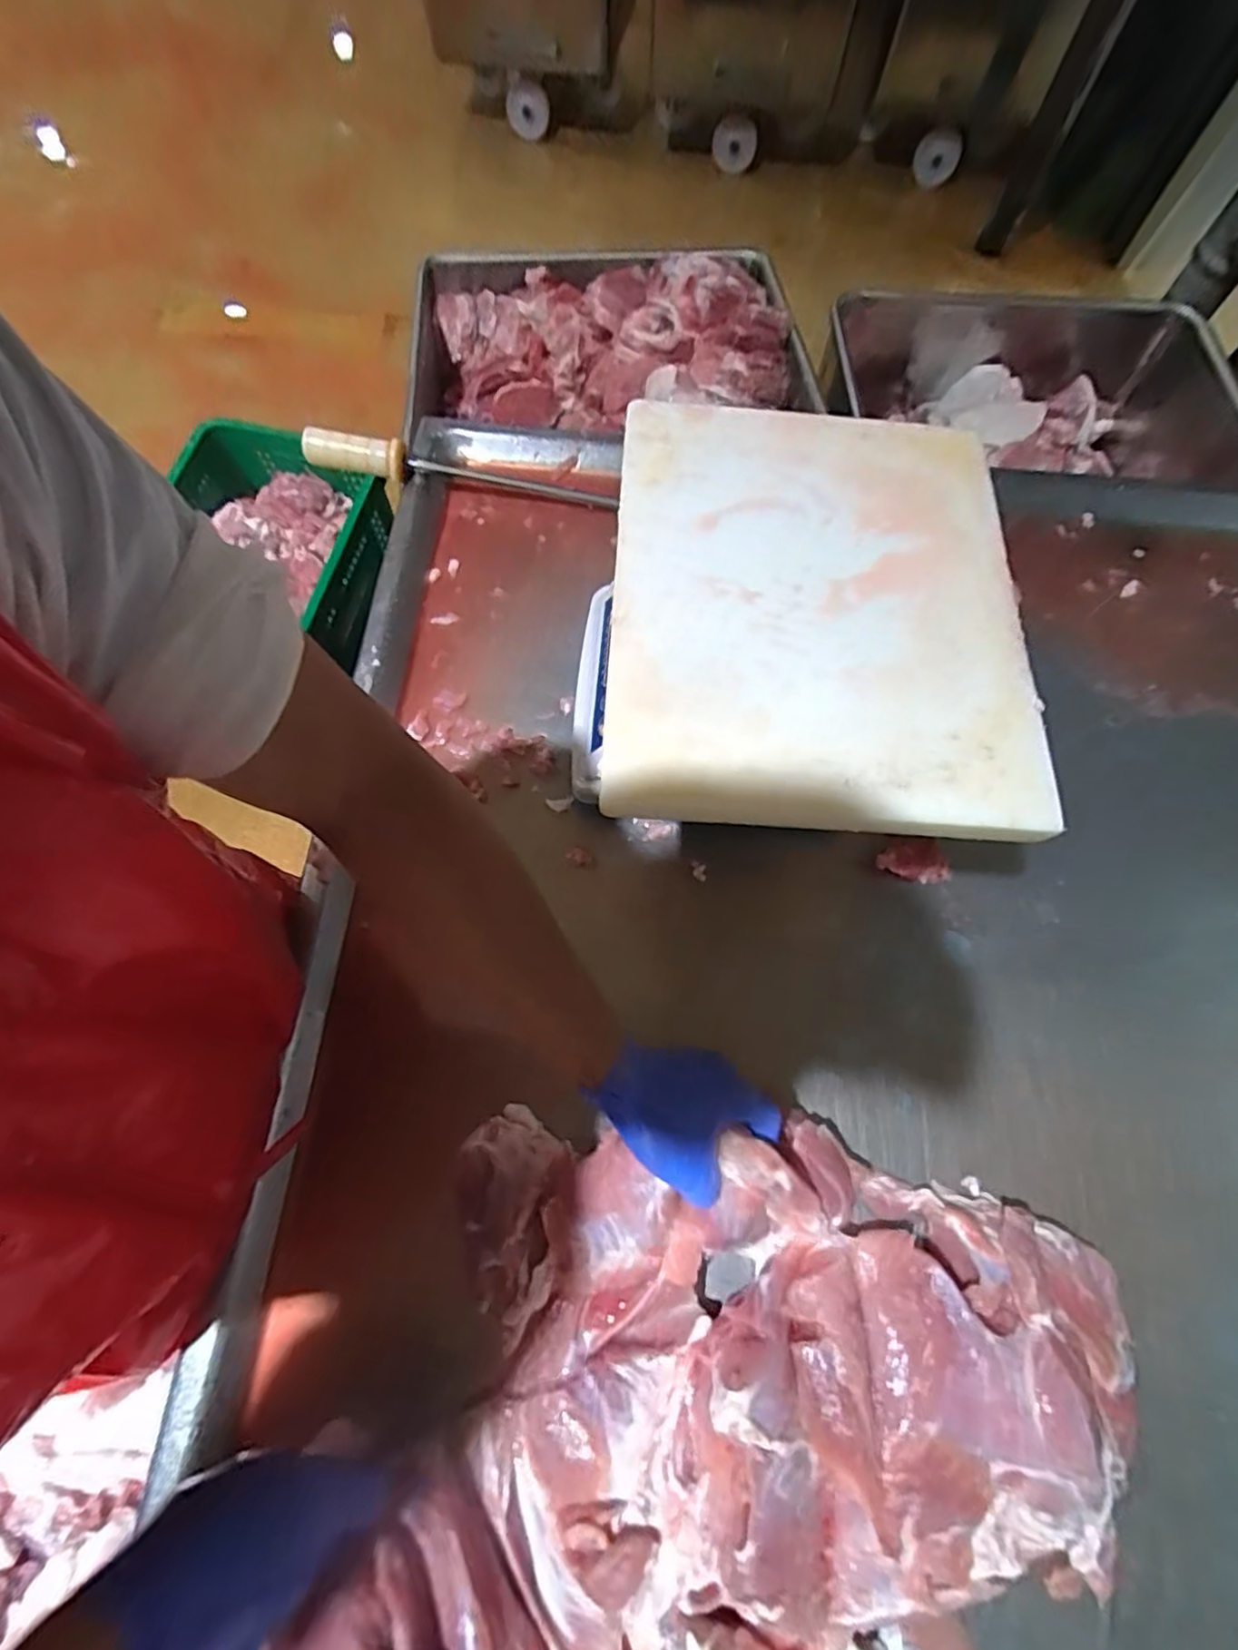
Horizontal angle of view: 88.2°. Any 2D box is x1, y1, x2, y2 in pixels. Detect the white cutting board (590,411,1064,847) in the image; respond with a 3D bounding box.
[{"bbox_3d":[0.146,-0.172,0.476,0.295,0.020,0.365,4,69,-1],"label":"white cutting board"}]

